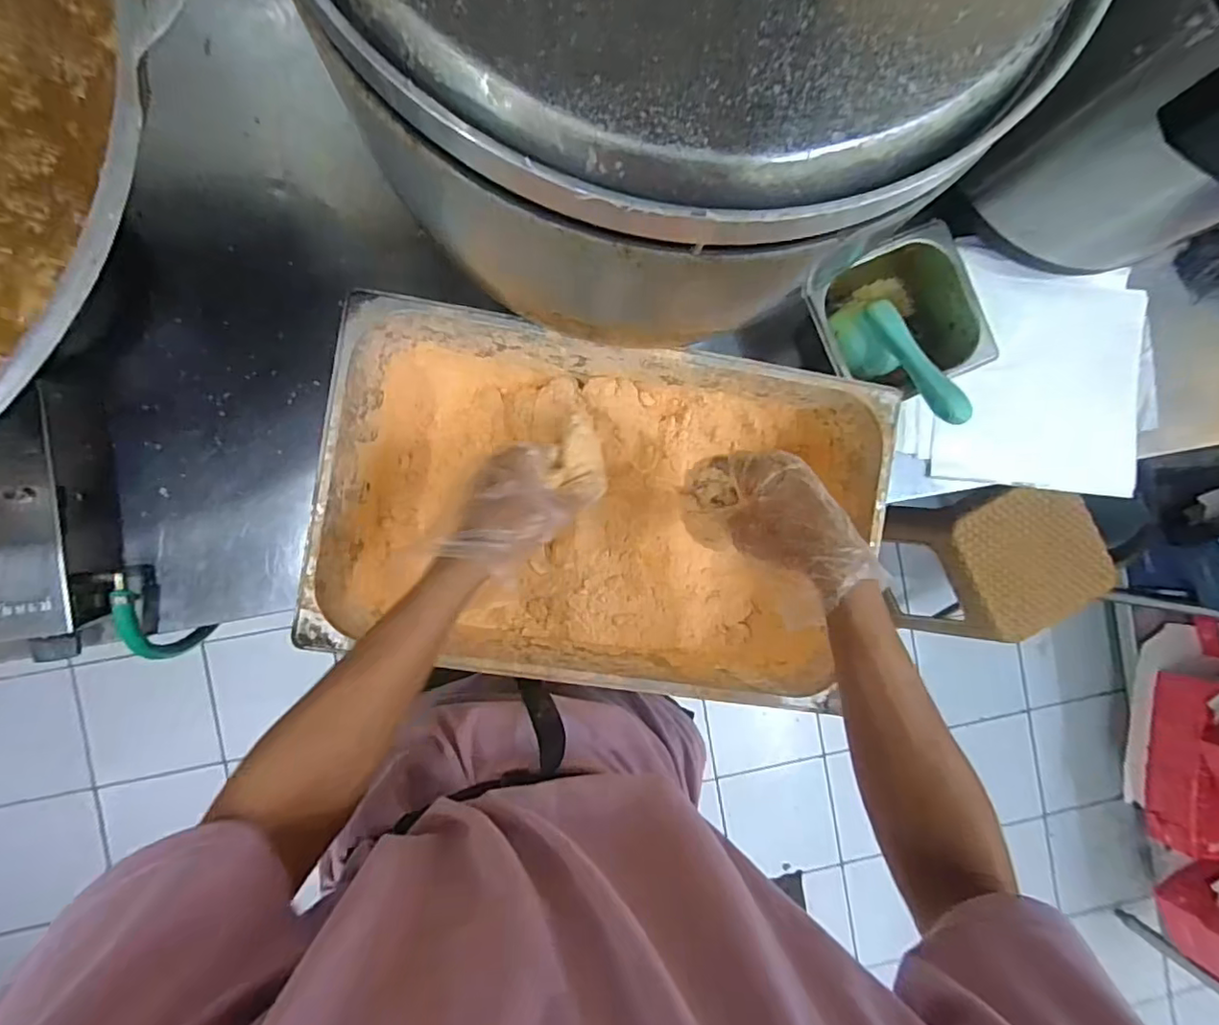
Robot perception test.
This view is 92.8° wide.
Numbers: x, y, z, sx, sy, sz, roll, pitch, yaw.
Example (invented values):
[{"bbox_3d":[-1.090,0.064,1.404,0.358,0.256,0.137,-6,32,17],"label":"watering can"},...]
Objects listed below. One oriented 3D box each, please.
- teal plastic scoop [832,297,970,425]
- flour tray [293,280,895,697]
[{"bbox_3d":[0.315,-0.162,0.628,0.053,0.054,0.181,-30,58,-5],"label":"teal plastic scoop"},{"bbox_3d":[-0.004,-0.002,0.598,0.514,0.140,0.314,9,89,-5],"label":"flour tray"}]

